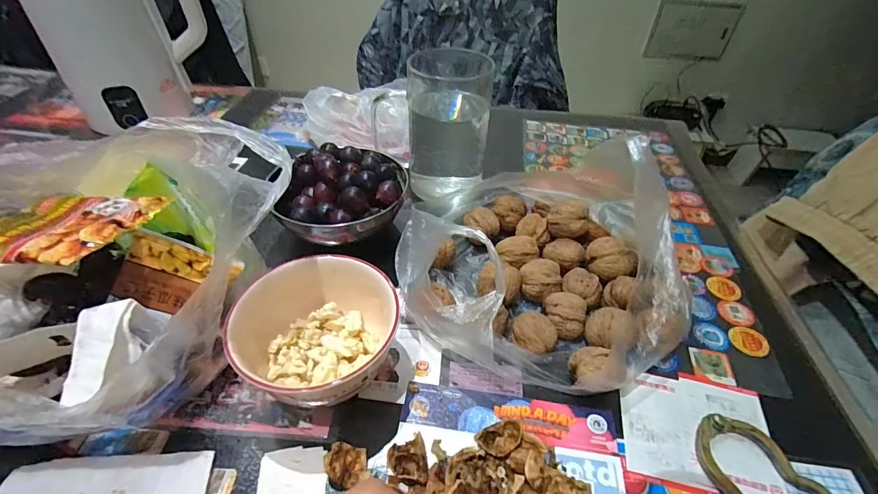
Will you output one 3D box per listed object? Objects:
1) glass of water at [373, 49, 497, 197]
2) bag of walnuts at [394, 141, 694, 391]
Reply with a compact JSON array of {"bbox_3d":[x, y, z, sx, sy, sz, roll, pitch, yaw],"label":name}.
[{"bbox_3d":[-0.008,-0.134,0.446,0.123,0.126,0.088,7,43,5],"label":"glass of water"},{"bbox_3d":[0.089,0.005,0.356,0.234,0.096,0.211,11,44,10],"label":"bag of walnuts"}]

